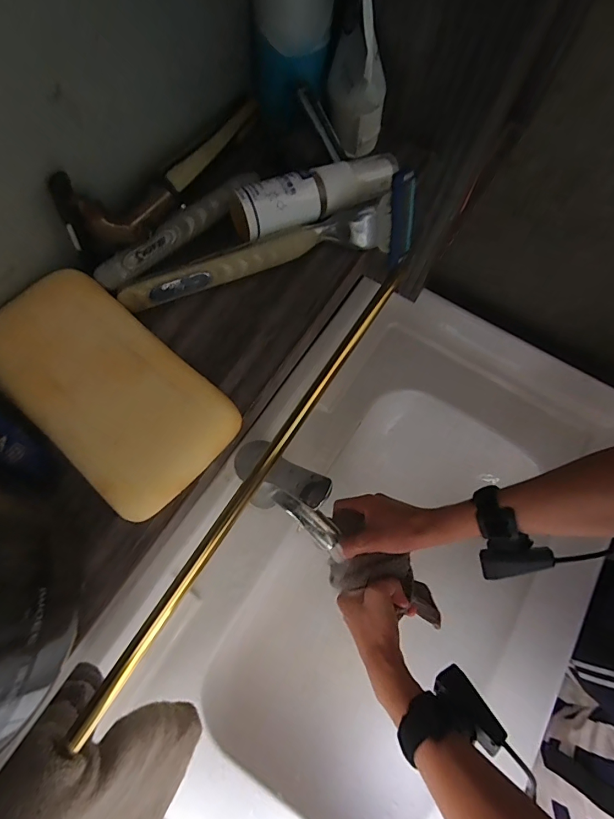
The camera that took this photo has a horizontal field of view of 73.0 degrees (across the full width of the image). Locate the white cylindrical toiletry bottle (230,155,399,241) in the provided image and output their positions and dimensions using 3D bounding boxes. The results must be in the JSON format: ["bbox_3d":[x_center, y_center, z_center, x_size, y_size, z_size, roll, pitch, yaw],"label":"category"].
[{"bbox_3d":[0.005,-0.096,0.182,0.081,0.016,0.016,-26,71,-13],"label":"white cylindrical toiletry bottle"}]

